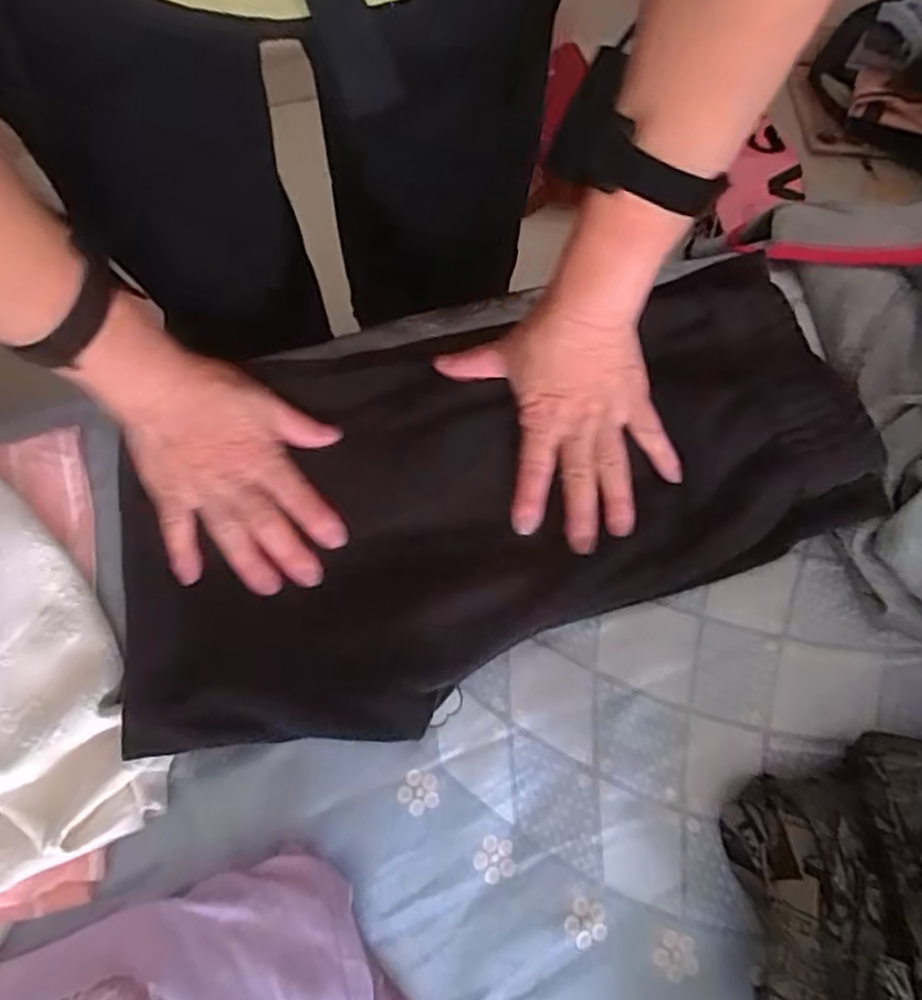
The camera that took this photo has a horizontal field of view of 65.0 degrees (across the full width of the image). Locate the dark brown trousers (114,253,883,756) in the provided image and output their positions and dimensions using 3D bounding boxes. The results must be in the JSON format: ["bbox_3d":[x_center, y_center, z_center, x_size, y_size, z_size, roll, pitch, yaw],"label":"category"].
[{"bbox_3d":[0.005,-0.017,0.464,0.459,0.059,0.244,-21,70,-5],"label":"dark brown trousers"}]

